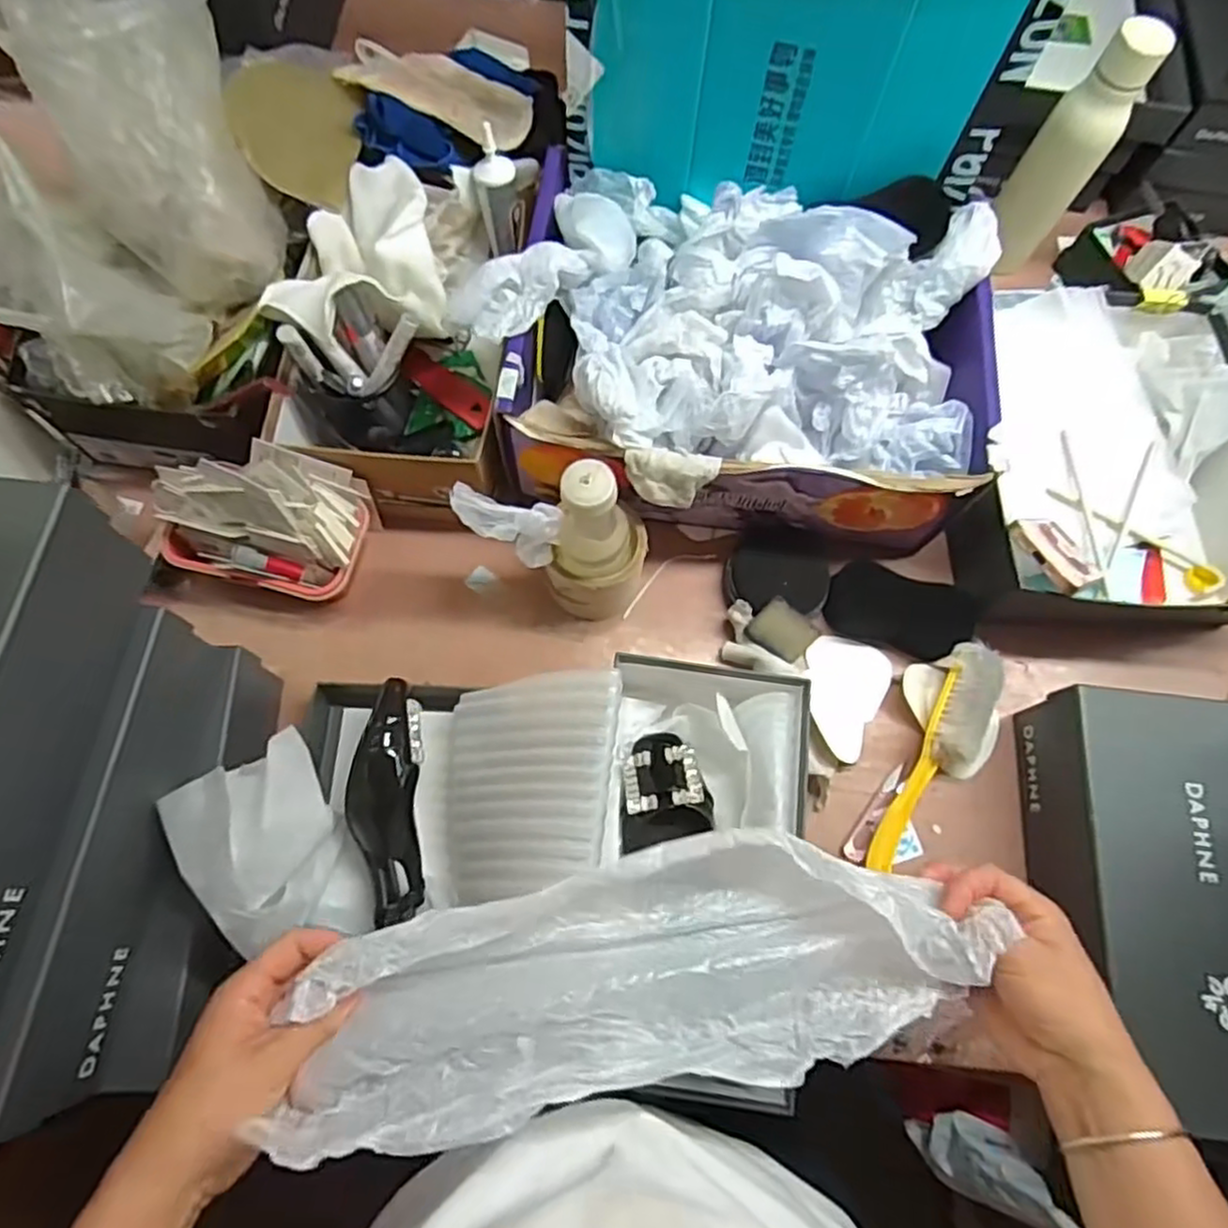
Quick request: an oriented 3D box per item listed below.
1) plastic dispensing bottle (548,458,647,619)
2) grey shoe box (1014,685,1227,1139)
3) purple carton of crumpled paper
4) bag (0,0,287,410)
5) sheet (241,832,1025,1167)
[{"bbox_3d":[-0.013,-0.057,0.601,0.077,0.179,0.070,0,71,-1],"label":"plastic dispensing bottle"},{"bbox_3d":[0.424,0.213,0.556,0.158,0.093,0.285,5,71,0],"label":"grey shoe box"},{"bbox_3d":[0.098,-0.240,0.641,0.427,0.163,0.318,5,71,0],"label":"purple carton of crumpled paper"},{"bbox_3d":[-0.380,-0.374,0.557,0.170,0.264,0.356,23,72,6],"label":"bag"},{"bbox_3d":[0.017,0.198,0.409,0.365,0.070,0.118,-7,72,-7],"label":"sheet"}]

